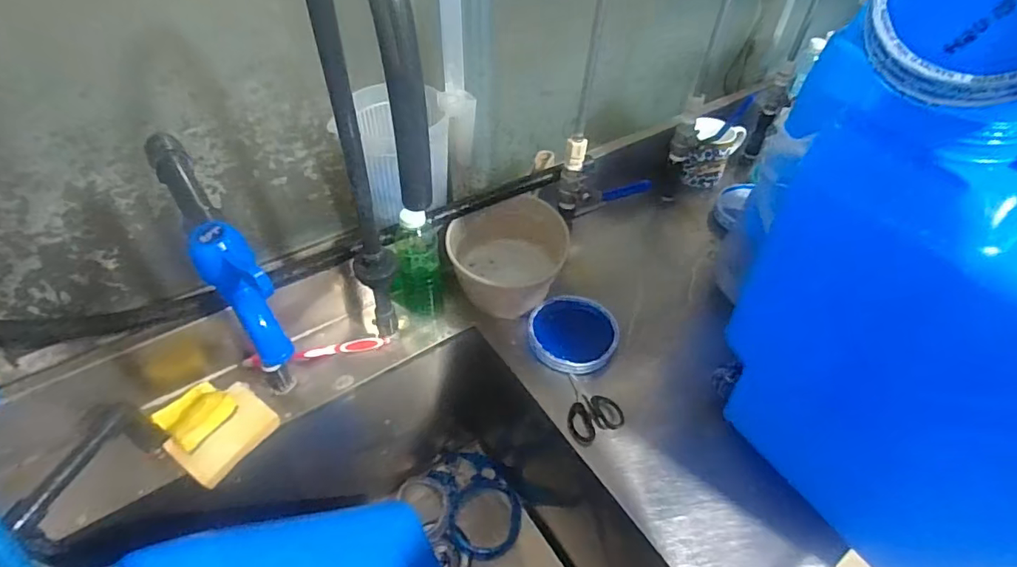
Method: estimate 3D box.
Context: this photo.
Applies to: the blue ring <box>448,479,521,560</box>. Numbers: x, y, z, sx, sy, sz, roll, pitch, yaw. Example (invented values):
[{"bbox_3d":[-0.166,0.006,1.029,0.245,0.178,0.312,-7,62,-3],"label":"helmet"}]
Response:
[{"bbox_3d":[-0.040,0.407,0.899,0.123,0.019,0.126,1,46,-1],"label":"blue ring"}]

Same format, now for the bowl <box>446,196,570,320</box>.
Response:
[{"bbox_3d":[-0.002,-0.039,0.752,0.160,0.096,0.147,1,46,-1],"label":"bowl"}]

